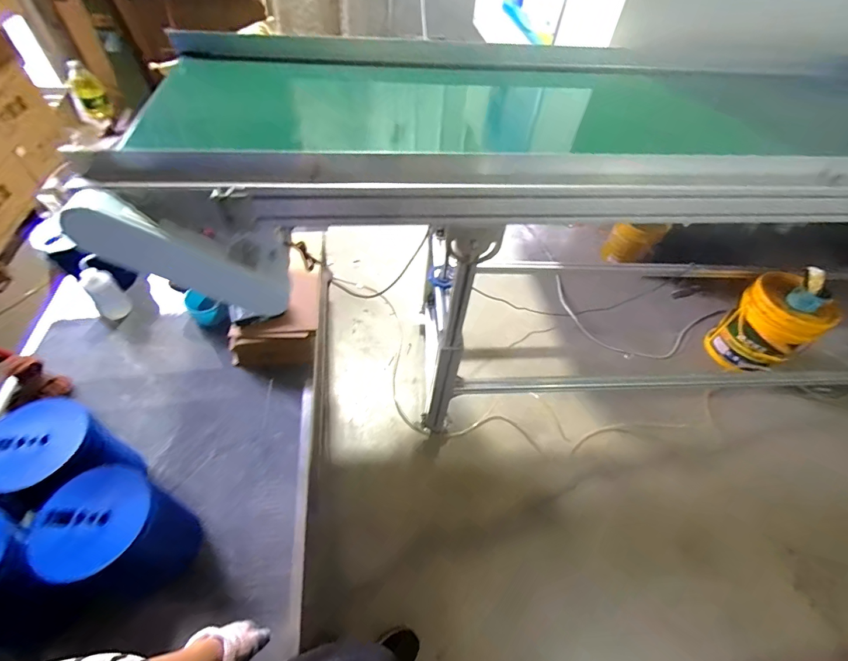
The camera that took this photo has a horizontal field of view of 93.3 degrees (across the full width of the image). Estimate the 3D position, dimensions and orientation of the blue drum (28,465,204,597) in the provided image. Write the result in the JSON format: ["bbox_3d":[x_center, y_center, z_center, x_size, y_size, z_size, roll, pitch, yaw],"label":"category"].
[{"bbox_3d":[-0.559,0.388,0.775,0.180,0.253,0.166,22,53,12],"label":"blue drum"}]

